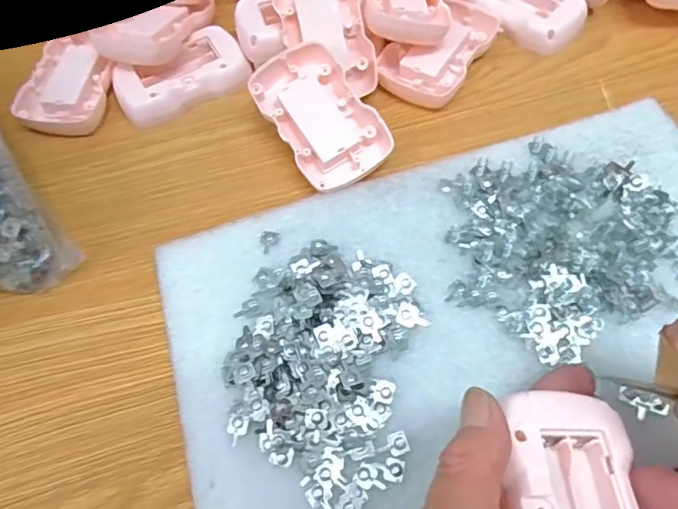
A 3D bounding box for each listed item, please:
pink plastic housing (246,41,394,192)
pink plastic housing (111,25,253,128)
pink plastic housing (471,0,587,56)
[{"bbox_3d":[-0.012,-0.081,0.334,0.052,0.027,0.086,-30,69,-17],"label":"pink plastic housing"},{"bbox_3d":[-0.103,-0.116,0.368,0.082,0.016,0.051,-28,63,-12],"label":"pink plastic housing"},{"bbox_3d":[0.122,-0.172,0.386,0.085,0.015,0.050,33,67,20],"label":"pink plastic housing"}]

